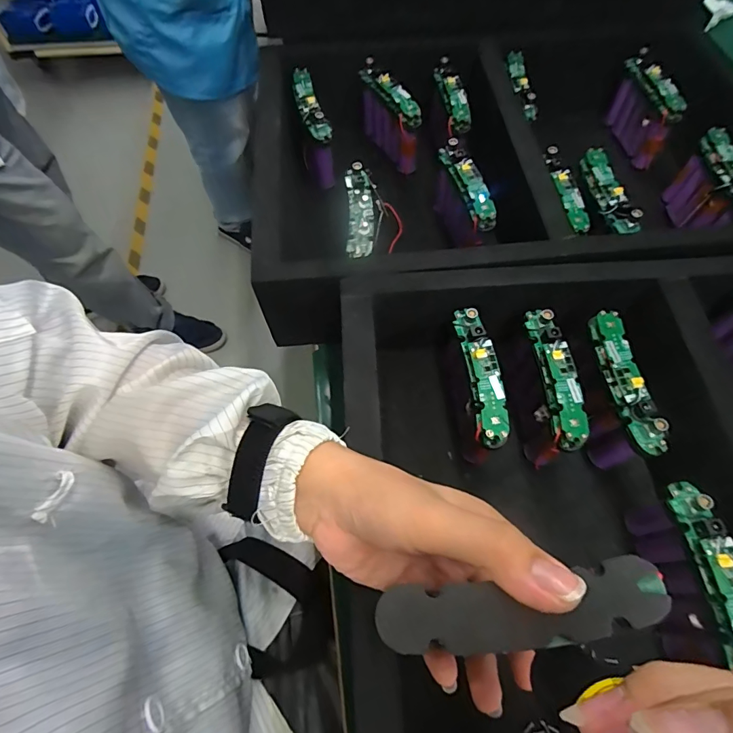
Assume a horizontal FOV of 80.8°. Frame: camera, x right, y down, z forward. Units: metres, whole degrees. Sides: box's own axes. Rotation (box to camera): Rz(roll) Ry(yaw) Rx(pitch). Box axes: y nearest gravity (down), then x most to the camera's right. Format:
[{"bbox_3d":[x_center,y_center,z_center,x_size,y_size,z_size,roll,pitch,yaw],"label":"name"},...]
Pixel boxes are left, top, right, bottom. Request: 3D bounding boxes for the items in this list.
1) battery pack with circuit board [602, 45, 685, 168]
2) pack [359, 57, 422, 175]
[{"bbox_3d":[0.344,-0.319,0.538,0.020,0.082,0.107,-10,64,-4],"label":"battery pack with circuit board"},{"bbox_3d":[0.030,-0.305,0.537,0.024,0.085,0.105,-29,66,-12],"label":"pack"}]

